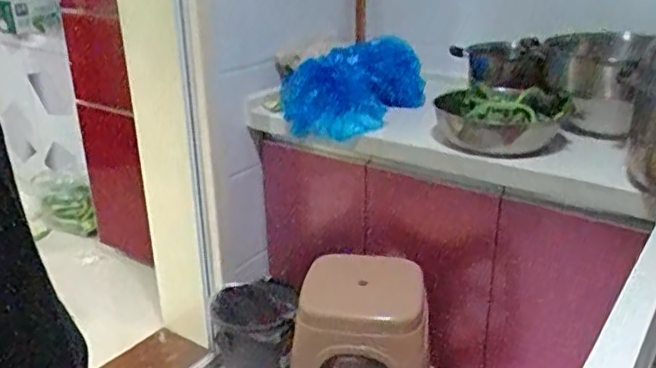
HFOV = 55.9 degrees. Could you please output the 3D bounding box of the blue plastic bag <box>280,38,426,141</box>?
[{"bbox_3d":[0.060,-0.244,1.525,0.350,0.208,0.258,-2,23,-3],"label":"blue plastic bag"}]

